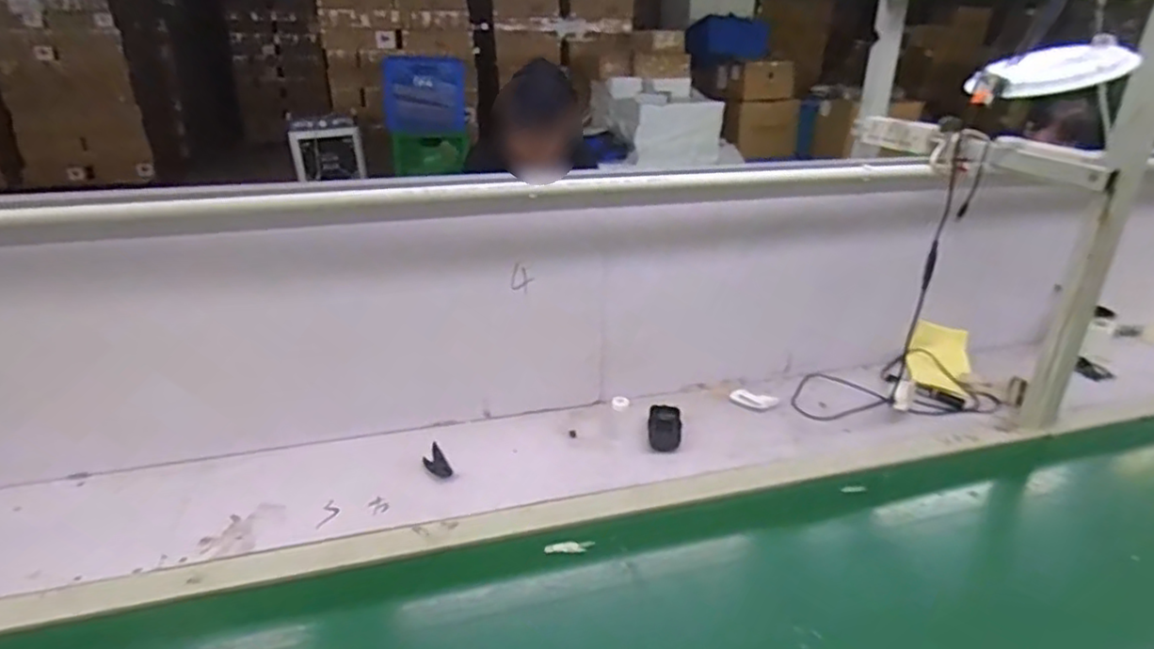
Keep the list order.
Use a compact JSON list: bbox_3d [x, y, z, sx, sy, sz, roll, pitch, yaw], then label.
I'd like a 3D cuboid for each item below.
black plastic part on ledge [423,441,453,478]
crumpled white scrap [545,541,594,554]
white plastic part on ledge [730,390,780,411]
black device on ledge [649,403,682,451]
[{"bbox_3d":[-0.211,0.203,0.971,0.031,0.007,0.076,-14,29,-28],"label":"black plastic part on ledge"},{"bbox_3d":[-0.009,0.283,0.829,0.061,0.006,0.015,-1,26,-3],"label":"crumpled white scrap"},{"bbox_3d":[0.308,0.133,1.143,0.077,0.008,0.052,12,28,23],"label":"white plastic part on ledge"},{"bbox_3d":[0.142,0.163,1.049,0.052,0.021,0.111,3,26,6],"label":"black device on ledge"}]

